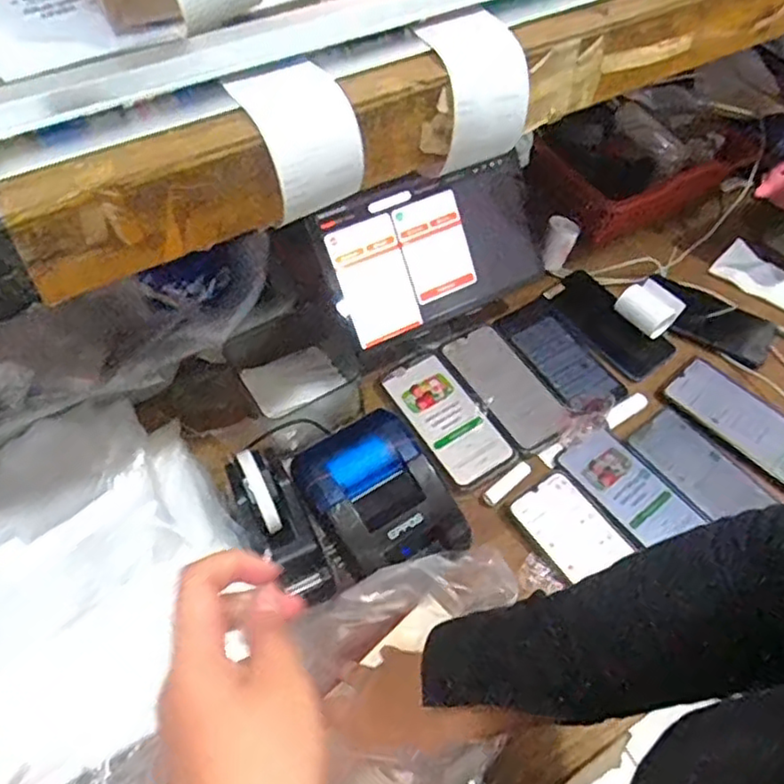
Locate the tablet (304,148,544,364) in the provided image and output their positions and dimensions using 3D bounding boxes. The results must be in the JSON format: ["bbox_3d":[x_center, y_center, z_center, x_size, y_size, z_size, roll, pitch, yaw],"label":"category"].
[{"bbox_3d":[0.050,-0.157,0.718,0.249,0.166,0.011,-28,26,-15],"label":"tablet"}]

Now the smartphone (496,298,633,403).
[{"bbox_3d":[0.202,-0.044,0.772,0.076,0.013,0.157,-37,71,-17],"label":"smartphone"}]

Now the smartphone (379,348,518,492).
[{"bbox_3d":[0.064,0.026,0.723,0.085,0.015,0.163,-29,61,-19],"label":"smartphone"}]

